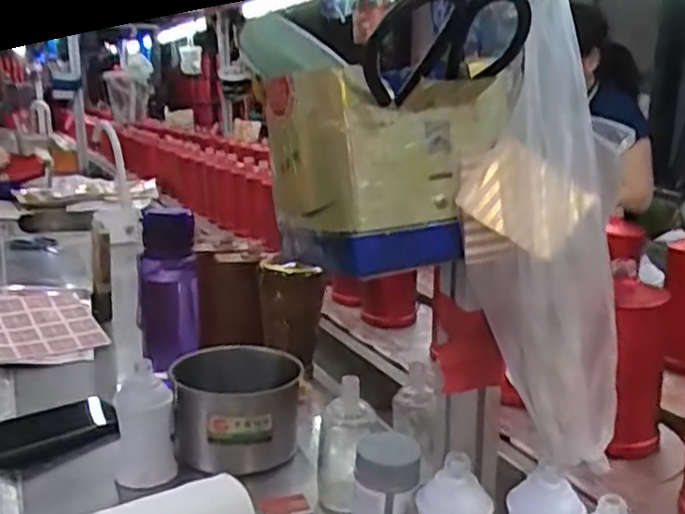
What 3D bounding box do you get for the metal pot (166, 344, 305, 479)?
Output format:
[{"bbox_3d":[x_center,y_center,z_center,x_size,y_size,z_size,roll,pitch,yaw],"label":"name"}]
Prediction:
[{"bbox_3d":[-0.112,0.168,0.779,0.133,0.101,0.122,-2,14,-7],"label":"metal pot"}]

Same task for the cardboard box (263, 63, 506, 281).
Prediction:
[{"bbox_3d":[0.026,-0.062,0.527,0.150,0.131,0.133,-5,14,-16],"label":"cardboard box"}]

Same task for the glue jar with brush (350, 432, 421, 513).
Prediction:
[{"bbox_3d":[0.034,0.199,0.583,0.057,0.113,0.044,1,14,8],"label":"glue jar with brush"}]

